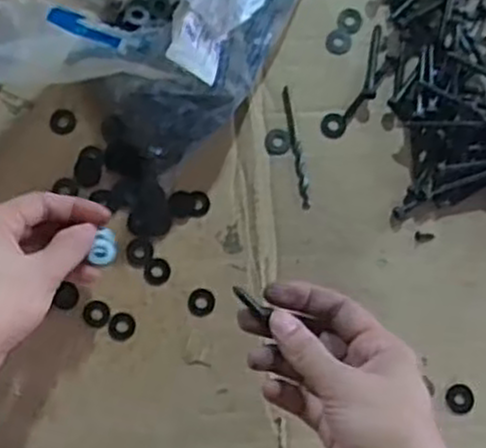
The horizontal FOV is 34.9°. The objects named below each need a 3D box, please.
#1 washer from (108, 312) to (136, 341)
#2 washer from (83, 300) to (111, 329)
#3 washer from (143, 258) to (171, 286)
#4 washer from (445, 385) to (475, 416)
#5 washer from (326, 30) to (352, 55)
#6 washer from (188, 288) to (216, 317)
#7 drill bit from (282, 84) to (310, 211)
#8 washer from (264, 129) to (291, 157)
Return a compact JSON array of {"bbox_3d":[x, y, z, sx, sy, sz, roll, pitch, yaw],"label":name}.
[{"bbox_3d":[-0.084,0.071,0.534,0.018,0.004,0.019,0,77,-2],"label":"washer"},{"bbox_3d":[-0.101,0.062,0.534,0.018,0.004,0.019,0,77,-2],"label":"washer"},{"bbox_3d":[-0.061,0.034,0.543,0.018,0.004,0.019,0,77,-2],"label":"washer"},{"bbox_3d":[0.150,0.121,0.534,0.019,0.004,0.021,6,77,0],"label":"washer"},{"bbox_3d":[0.073,-0.139,0.589,0.019,0.004,0.020,0,77,-2],"label":"washer"},{"bbox_3d":[-0.029,0.055,0.538,0.019,0.004,0.020,0,77,-2],"label":"washer"},{"bbox_3d":[0.039,-0.057,0.567,0.008,0.004,0.093,-9,78,-4],"label":"drill bit"},{"bbox_3d":[0.026,-0.060,0.566,0.019,0.004,0.021,15,77,2],"label":"washer"}]

